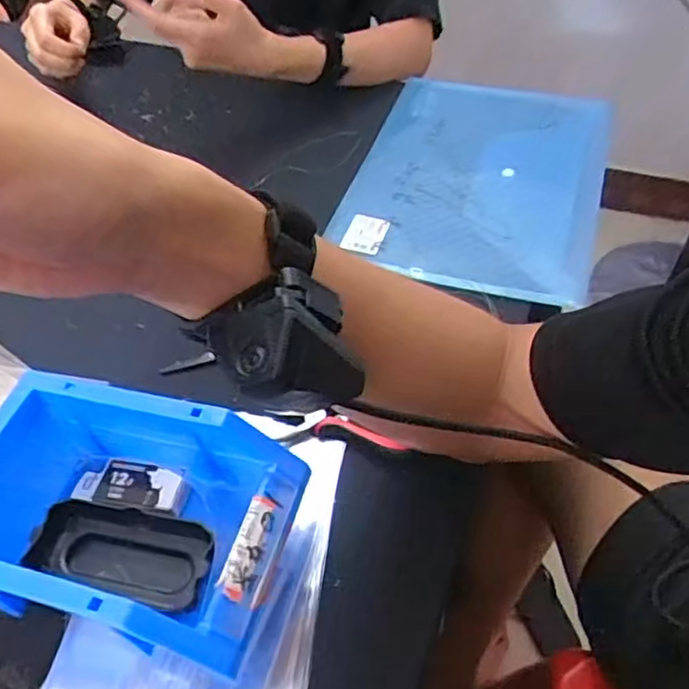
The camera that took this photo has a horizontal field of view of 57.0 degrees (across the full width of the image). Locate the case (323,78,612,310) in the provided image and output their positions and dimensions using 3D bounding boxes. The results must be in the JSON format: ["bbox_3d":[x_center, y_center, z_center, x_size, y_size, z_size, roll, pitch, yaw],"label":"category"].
[{"bbox_3d":[0.139,-0.181,0.654,0.237,0.011,0.333,13,52,13],"label":"case"}]

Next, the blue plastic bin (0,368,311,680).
[{"bbox_3d":[-0.133,0.100,0.372,0.195,0.076,0.120,13,52,13],"label":"blue plastic bin"}]

